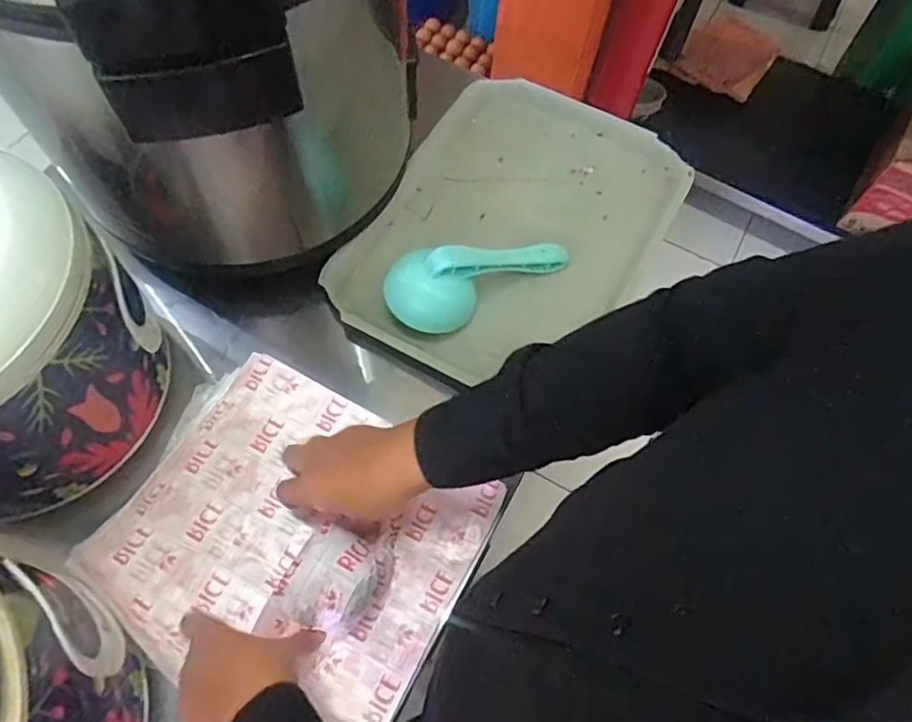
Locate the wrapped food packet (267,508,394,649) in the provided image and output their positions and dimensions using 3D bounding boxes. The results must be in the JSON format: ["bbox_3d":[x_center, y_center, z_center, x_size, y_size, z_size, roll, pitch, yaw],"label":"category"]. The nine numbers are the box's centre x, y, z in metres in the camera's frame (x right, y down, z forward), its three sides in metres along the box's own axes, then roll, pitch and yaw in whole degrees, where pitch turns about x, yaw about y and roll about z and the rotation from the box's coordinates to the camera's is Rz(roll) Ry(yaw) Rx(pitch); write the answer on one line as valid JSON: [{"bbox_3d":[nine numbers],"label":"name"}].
[{"bbox_3d":[-0.098,0.182,0.518,0.076,0.042,0.076,16,64,5],"label":"wrapped food packet"}]

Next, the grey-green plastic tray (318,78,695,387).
[{"bbox_3d":[0.066,-0.151,0.702,0.285,0.046,0.400,29,66,11],"label":"grey-green plastic tray"}]

